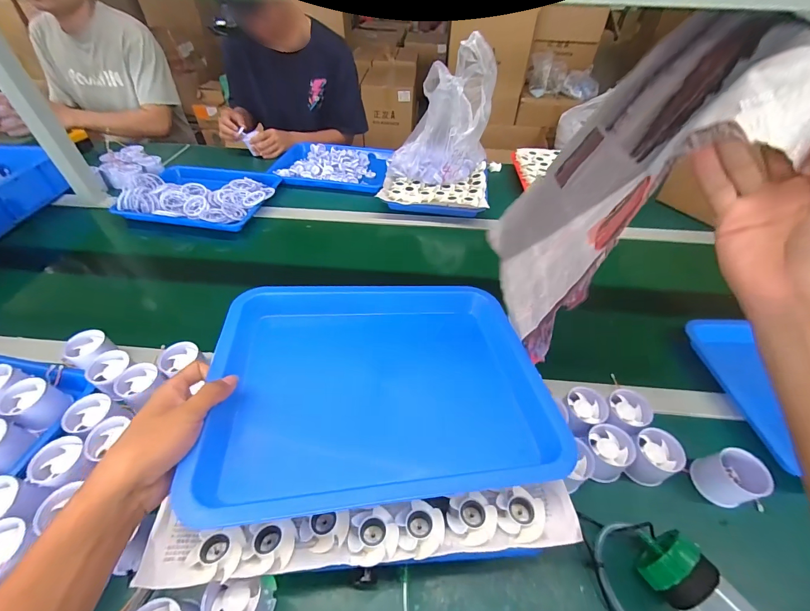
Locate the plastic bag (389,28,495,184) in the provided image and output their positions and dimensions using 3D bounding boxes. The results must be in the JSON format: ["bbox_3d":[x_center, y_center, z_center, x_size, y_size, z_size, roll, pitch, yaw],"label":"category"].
[{"bbox_3d":[0.099,-0.476,0.859,0.219,0.266,0.196,19,49,16],"label":"plastic bag"}]

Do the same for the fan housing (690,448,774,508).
[{"bbox_3d":[0.389,0.208,0.414,0.047,0.066,0.053,-6,47,-8],"label":"fan housing"}]

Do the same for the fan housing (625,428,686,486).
[{"bbox_3d":[0.304,0.190,0.427,0.062,0.051,0.052,-23,51,-22],"label":"fan housing"}]

